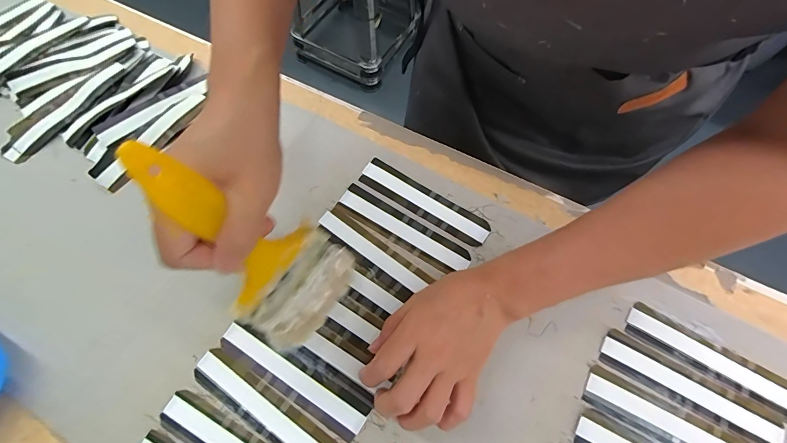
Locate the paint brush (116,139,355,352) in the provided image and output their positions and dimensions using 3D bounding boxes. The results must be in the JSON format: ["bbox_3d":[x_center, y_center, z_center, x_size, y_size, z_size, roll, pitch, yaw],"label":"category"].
[{"bbox_3d":[-0.090,0.022,0.253,0.014,0.195,0.084,27,74,33],"label":"paint brush"}]

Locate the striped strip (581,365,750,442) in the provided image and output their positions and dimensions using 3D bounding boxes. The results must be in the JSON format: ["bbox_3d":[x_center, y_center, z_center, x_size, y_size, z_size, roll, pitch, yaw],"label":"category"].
[{"bbox_3d":[0.227,0.166,0.323,0.141,0.004,0.033,26,72,13],"label":"striped strip"}]

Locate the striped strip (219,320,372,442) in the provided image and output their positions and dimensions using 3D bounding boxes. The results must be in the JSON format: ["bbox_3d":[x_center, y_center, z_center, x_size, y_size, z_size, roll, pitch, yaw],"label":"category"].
[{"bbox_3d":[-0.087,0.132,0.339,0.141,0.005,0.031,30,69,12],"label":"striped strip"}]

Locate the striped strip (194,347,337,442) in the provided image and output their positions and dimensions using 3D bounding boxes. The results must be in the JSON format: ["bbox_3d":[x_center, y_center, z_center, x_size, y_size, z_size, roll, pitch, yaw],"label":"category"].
[{"bbox_3d":[-0.106,0.156,0.329,0.141,0.004,0.031,32,70,13],"label":"striped strip"}]

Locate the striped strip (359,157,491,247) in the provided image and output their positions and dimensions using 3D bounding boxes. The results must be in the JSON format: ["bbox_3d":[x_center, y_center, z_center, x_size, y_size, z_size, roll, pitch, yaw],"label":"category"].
[{"bbox_3d":[0.031,-0.021,0.407,0.141,0.004,0.033,31,70,13],"label":"striped strip"}]

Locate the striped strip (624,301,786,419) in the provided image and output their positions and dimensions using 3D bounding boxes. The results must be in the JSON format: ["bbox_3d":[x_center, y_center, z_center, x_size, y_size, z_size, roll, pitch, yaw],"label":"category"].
[{"bbox_3d":[0.274,0.118,0.344,0.143,0.007,0.033,29,69,12],"label":"striped strip"}]

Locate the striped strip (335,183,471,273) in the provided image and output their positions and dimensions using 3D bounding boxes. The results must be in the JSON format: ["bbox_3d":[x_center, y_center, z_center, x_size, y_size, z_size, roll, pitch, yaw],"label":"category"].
[{"bbox_3d":[0.008,0.008,0.393,0.139,0.004,0.032,31,70,13],"label":"striped strip"}]

